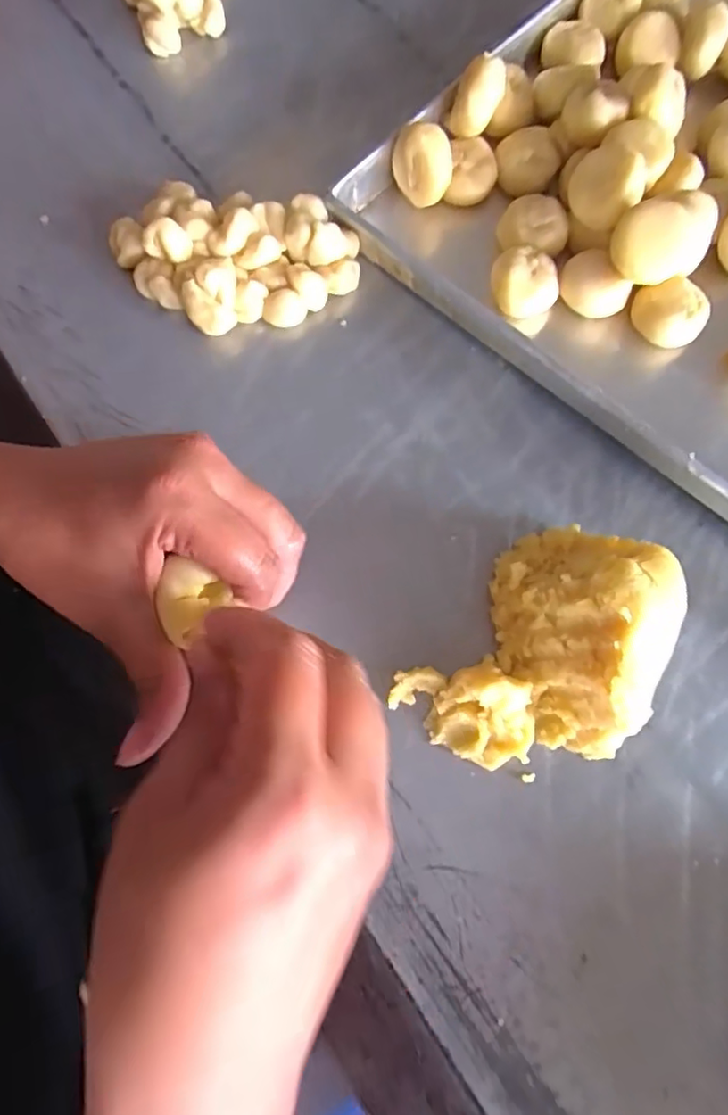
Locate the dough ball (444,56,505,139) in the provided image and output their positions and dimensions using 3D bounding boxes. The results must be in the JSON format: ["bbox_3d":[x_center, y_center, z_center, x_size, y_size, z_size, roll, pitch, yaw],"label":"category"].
[{"bbox_3d":[0.065,-0.270,0.342,0.029,0.032,0.022,19,74,5],"label":"dough ball"}]

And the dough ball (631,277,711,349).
[{"bbox_3d":[0.170,-0.135,0.327,0.039,0.029,0.027,31,75,8],"label":"dough ball"}]

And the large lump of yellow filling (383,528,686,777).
[{"bbox_3d":[0.086,0.043,0.256,0.090,0.061,0.117,39,76,10],"label":"large lump of yellow filling"}]

